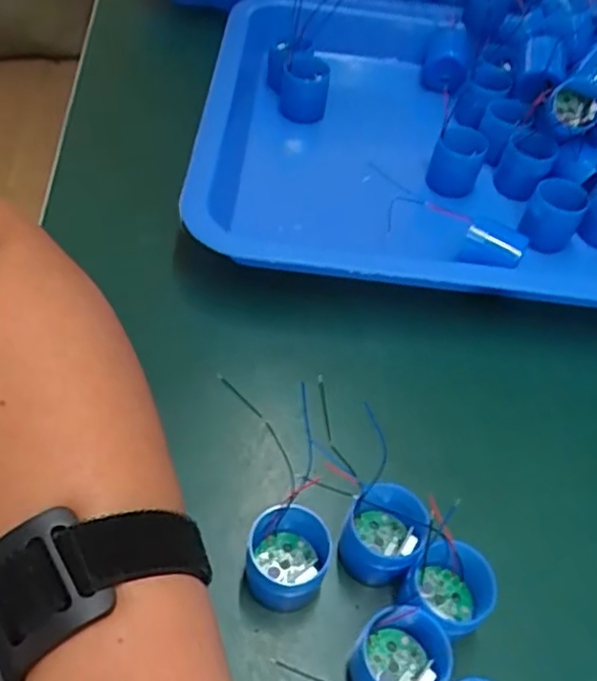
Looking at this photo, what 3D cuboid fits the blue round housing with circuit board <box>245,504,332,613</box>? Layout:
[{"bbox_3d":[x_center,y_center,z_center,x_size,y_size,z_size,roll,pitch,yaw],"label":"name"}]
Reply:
[{"bbox_3d":[-0.004,0.081,0.247,0.030,0.031,0.030,3,52,-4],"label":"blue round housing with circuit board"}]

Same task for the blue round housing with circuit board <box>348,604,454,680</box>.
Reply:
[{"bbox_3d":[0.036,0.109,0.229,0.031,0.028,0.028,26,54,14],"label":"blue round housing with circuit board"}]

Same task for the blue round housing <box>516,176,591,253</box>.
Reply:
[{"bbox_3d":[0.139,-0.068,0.369,0.028,0.036,0.026,3,52,-4],"label":"blue round housing"}]

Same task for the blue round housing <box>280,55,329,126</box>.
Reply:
[{"bbox_3d":[0.004,-0.160,0.431,0.029,0.028,0.032,8,52,1],"label":"blue round housing"}]

